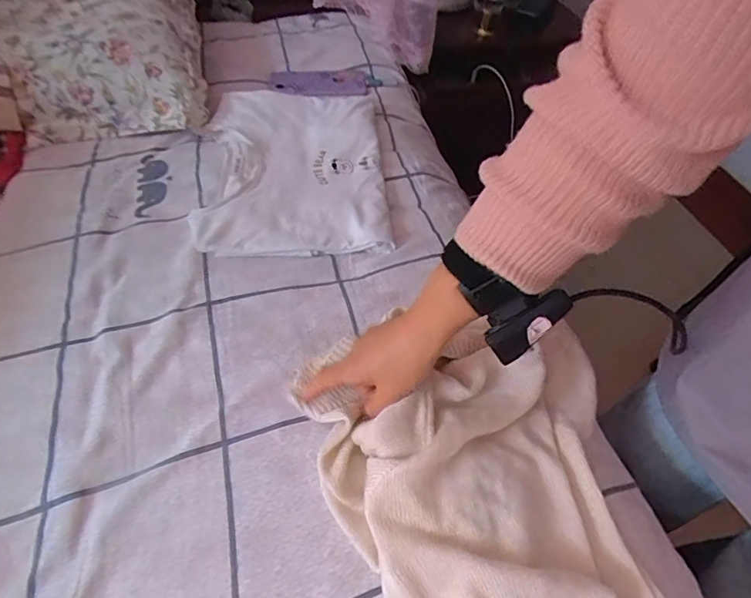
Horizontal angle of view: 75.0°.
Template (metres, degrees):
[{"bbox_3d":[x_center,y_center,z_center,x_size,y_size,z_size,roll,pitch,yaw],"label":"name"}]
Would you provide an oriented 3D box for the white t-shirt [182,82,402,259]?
[{"bbox_3d":[-0.109,-0.186,0.672,0.231,0.027,0.341,-2,51,-7],"label":"white t-shirt"}]

